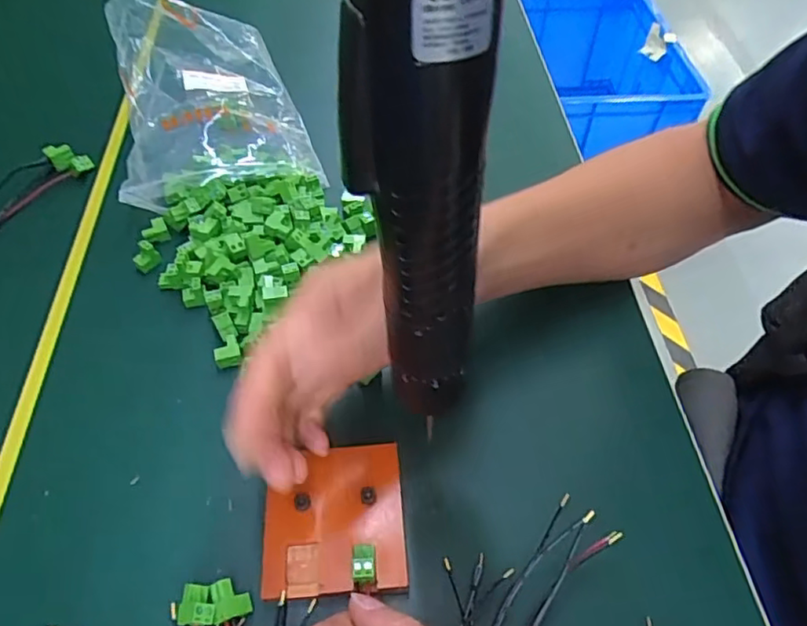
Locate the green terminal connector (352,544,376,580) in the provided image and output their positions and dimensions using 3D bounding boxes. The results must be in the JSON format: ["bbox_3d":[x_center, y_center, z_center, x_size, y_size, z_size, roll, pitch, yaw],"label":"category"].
[{"bbox_3d":[-0.020,0.123,0.302,0.011,0.009,0.019,-1,53,-1],"label":"green terminal connector"}]

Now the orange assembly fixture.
[{"bbox_3d":[-0.037,0.108,0.322,0.071,0.010,0.075,-3,51,-3],"label":"orange assembly fixture"}]

